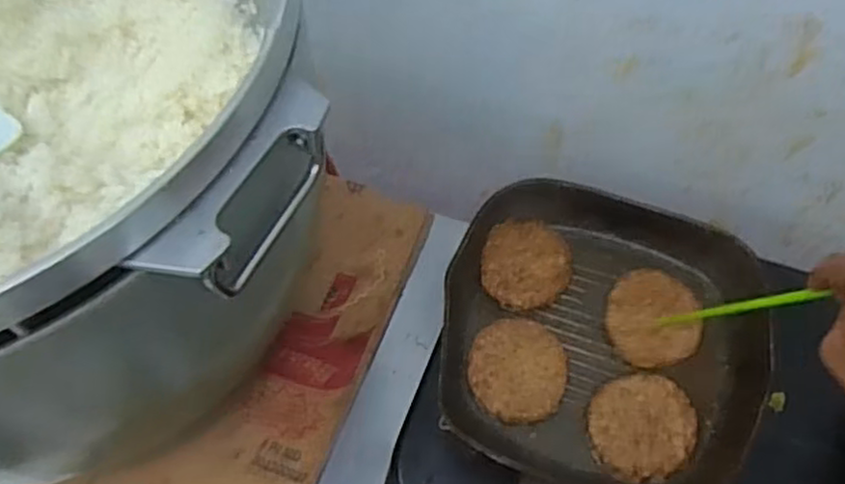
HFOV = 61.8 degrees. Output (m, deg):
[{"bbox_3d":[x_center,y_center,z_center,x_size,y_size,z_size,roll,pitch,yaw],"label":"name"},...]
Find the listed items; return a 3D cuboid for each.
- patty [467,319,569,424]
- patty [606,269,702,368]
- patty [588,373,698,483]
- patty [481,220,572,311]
[{"bbox_3d":[0.074,0.097,0.544,0.073,0.009,0.082,1,60,1],"label":"patty"},{"bbox_3d":[0.184,0.060,0.567,0.070,0.013,0.076,0,60,1],"label":"patty"},{"bbox_3d":[0.163,0.136,0.524,0.077,0.012,0.076,0,60,1],"label":"patty"},{"bbox_3d":[0.086,0.019,0.587,0.071,0.009,0.078,0,60,1],"label":"patty"}]

